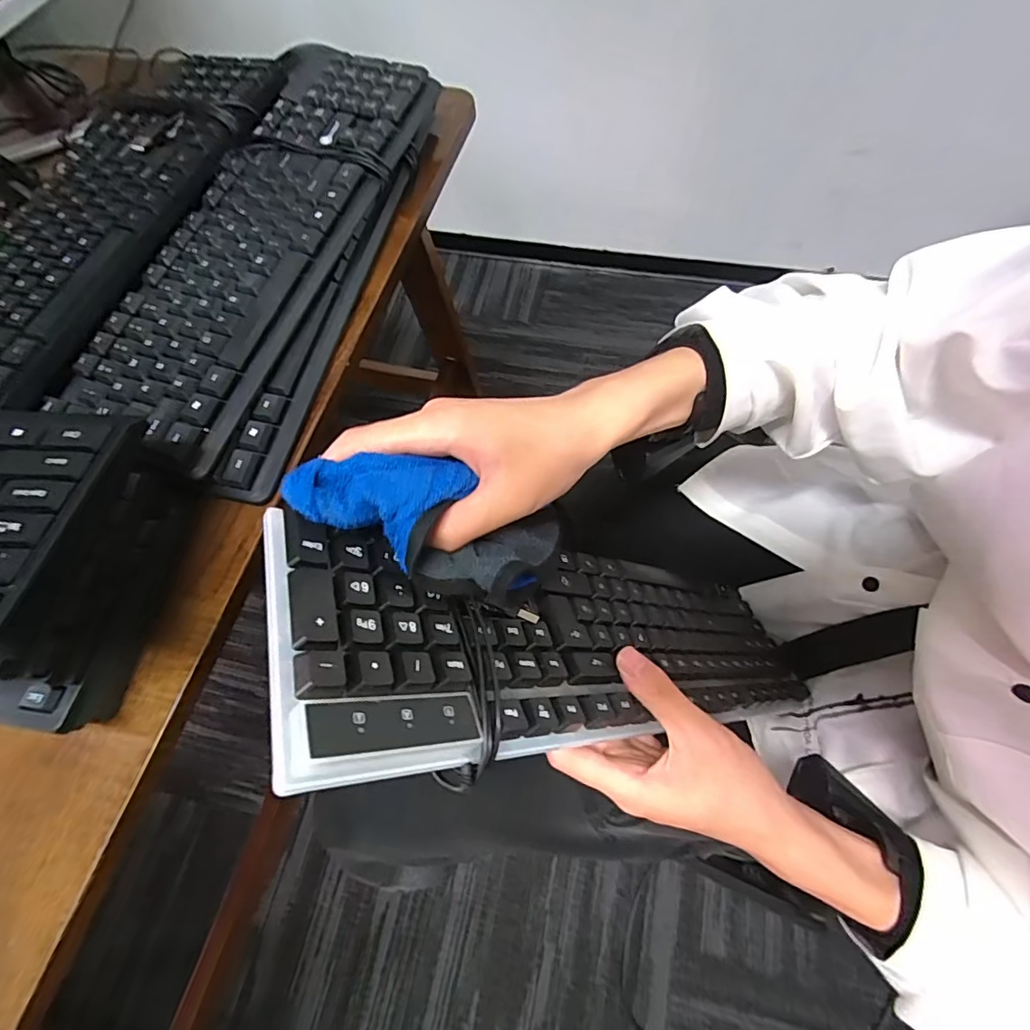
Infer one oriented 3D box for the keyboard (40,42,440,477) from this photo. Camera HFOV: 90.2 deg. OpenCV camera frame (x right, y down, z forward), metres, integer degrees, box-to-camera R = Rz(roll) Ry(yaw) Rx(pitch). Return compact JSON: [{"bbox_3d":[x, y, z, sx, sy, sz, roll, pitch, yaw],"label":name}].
[{"bbox_3d":[-0.201,-0.235,0.410,0.136,0.028,0.416,16,69,8],"label":"keyboard"}]

